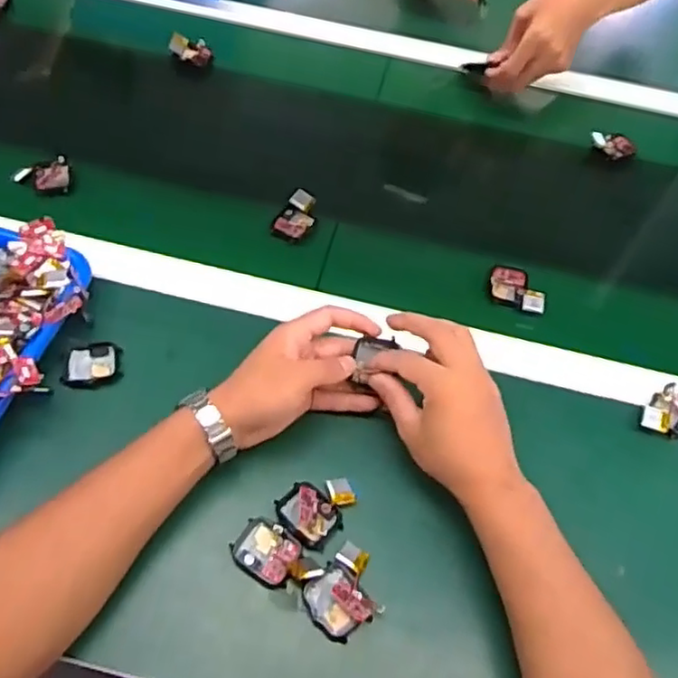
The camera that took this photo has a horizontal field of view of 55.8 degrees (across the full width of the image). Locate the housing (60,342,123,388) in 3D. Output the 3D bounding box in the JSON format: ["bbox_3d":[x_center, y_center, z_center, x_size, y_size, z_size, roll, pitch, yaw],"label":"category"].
[{"bbox_3d":[-0.207,0.023,0.541,0.044,0.014,0.037,-2,57,-6],"label":"housing"}]

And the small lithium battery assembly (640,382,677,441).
[{"bbox_3d":[0.286,0.064,0.550,0.039,0.014,0.052,40,62,19],"label":"small lithium battery assembly"}]

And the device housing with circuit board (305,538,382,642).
[{"bbox_3d":[0.006,0.181,0.455,0.049,0.016,0.058,39,62,19],"label":"device housing with circuit board"}]

